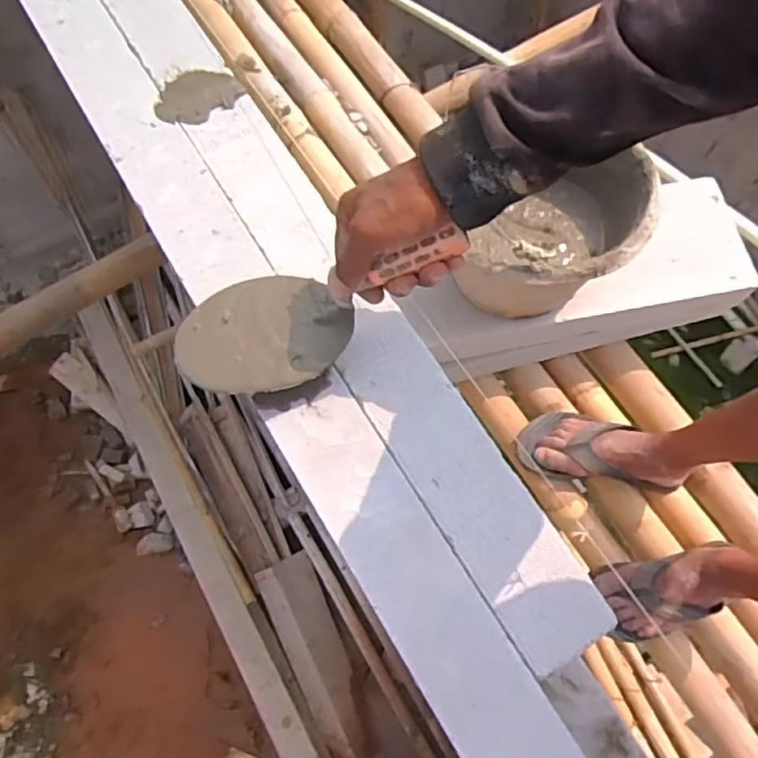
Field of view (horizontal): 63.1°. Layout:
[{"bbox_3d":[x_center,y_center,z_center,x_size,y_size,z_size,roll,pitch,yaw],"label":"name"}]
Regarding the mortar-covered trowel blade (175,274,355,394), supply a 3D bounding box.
[{"bbox_3d":[-0.090,-0.037,0.491,0.134,0.008,0.094,-4,70,-1],"label":"mortar-covered trowel blade"}]

